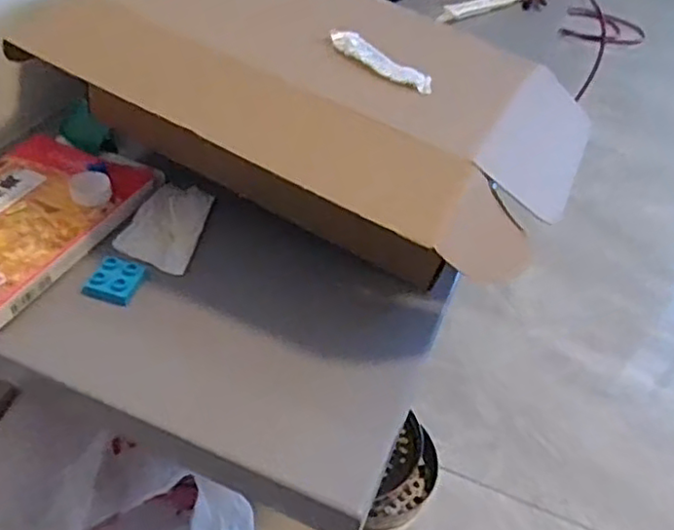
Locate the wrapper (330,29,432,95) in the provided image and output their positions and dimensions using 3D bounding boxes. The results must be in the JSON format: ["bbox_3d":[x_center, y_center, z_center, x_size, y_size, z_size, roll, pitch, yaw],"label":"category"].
[{"bbox_3d":[0.032,-0.158,0.507,0.093,0.013,0.028,31,50,21],"label":"wrapper"}]

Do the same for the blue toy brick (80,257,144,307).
[{"bbox_3d":[-0.158,0.010,0.466,0.032,0.013,0.034,15,46,6],"label":"blue toy brick"}]

